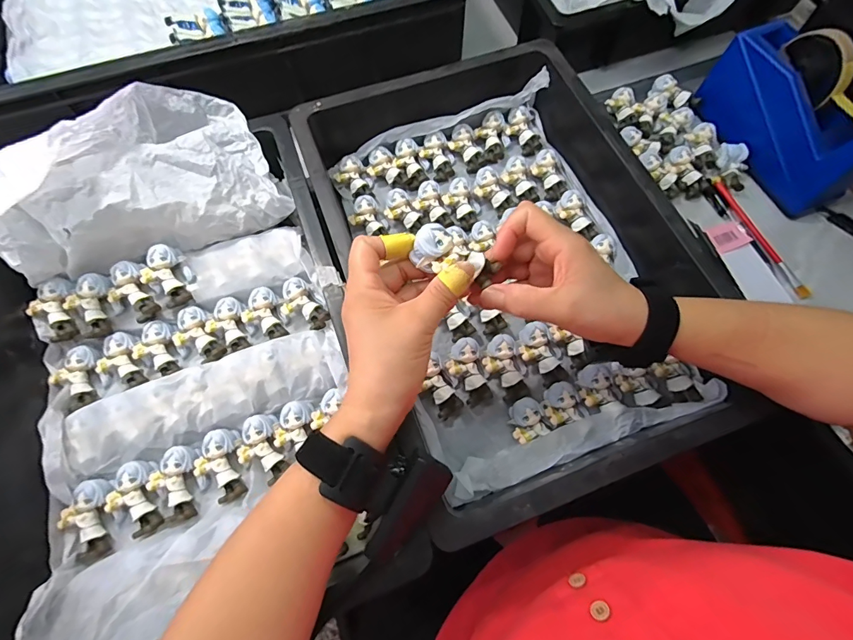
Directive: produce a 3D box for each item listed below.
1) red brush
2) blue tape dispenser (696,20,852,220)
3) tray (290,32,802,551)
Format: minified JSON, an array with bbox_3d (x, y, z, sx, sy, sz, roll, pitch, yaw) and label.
[{"bbox_3d":[0.374,-0.098,0.461,0.013,0.007,0.165,-21,70,-8],"label":"red brush"},{"bbox_3d":[0.409,-0.234,0.456,0.055,0.111,0.208,-17,70,-7],"label":"blue tape dispenser"},{"bbox_3d":[0.077,-0.083,0.423,0.321,0.090,0.474,-19,70,-7],"label":"tray"}]

